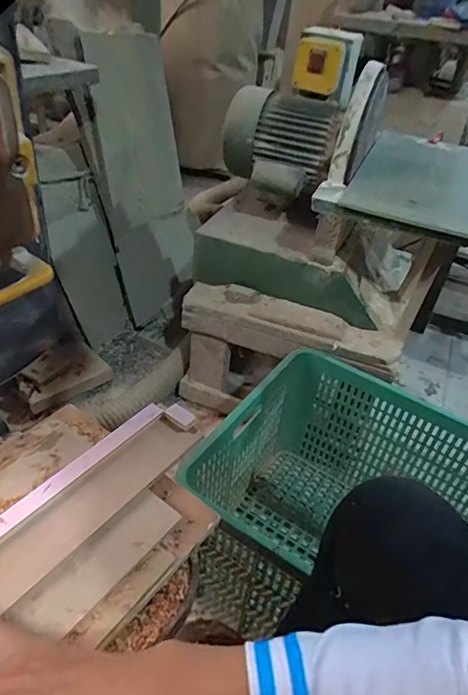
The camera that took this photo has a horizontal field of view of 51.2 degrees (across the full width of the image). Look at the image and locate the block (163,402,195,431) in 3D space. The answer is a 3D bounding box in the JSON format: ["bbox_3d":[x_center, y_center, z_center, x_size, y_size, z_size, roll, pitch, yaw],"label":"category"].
[{"bbox_3d":[-0.056,0.072,0.510,0.031,0.010,0.019,24,42,20],"label":"block"}]

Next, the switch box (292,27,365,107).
[{"bbox_3d":[0.190,-0.575,1.004,0.118,0.118,0.100,17,40,11],"label":"switch box"}]

